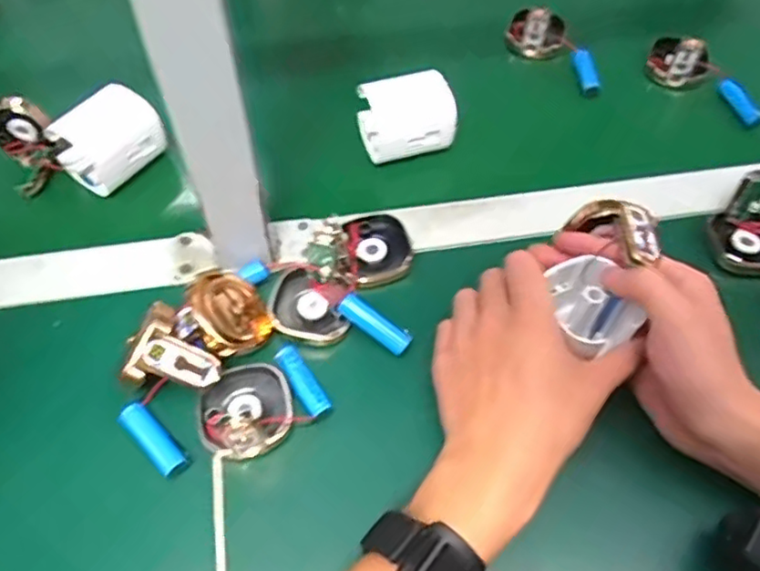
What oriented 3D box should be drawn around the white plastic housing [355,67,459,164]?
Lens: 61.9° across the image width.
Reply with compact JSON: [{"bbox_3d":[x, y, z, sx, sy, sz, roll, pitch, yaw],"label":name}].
[{"bbox_3d":[0.020,-0.129,0.486,0.069,0.048,0.038,-15,57,-12],"label":"white plastic housing"}]

